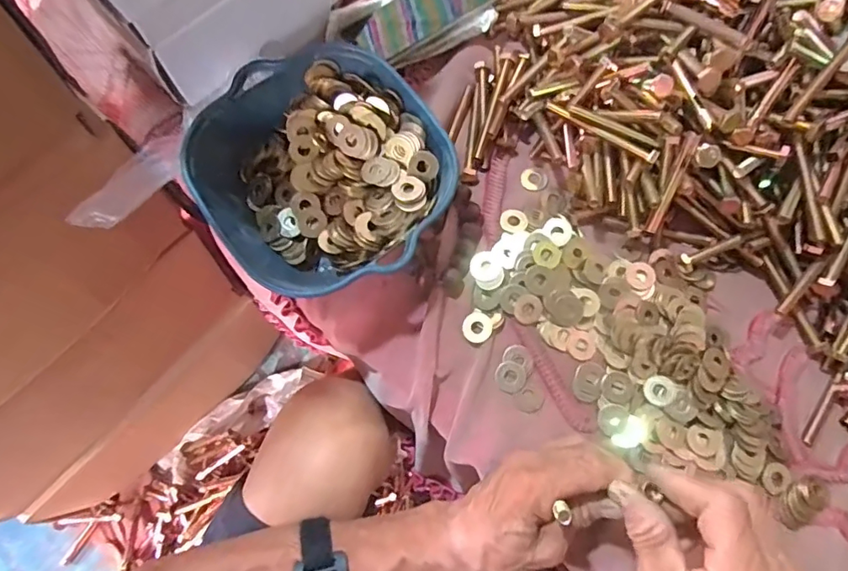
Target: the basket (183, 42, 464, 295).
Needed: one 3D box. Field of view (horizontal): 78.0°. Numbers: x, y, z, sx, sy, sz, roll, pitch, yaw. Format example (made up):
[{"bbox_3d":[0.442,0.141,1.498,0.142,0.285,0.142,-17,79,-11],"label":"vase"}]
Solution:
[{"bbox_3d":[-0.081,-0.089,0.442,0.189,0.075,0.196,0,74,0],"label":"basket"}]

